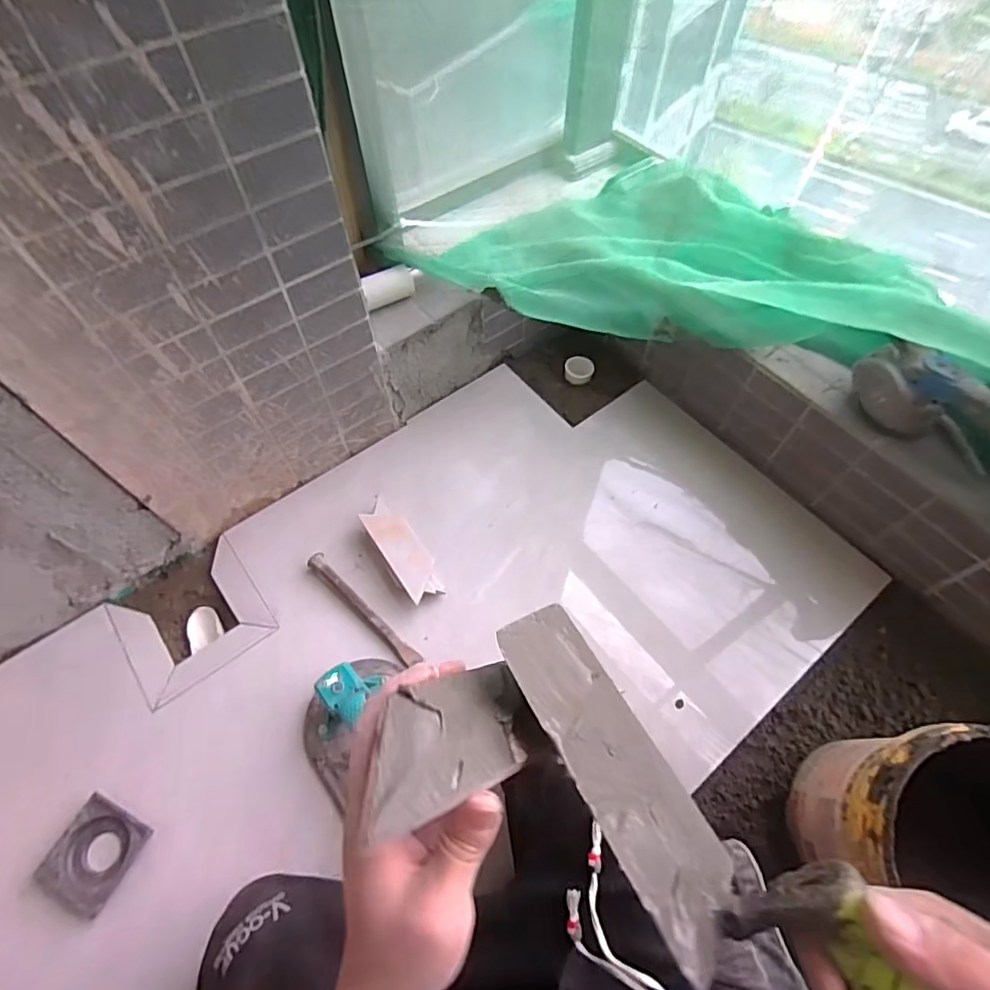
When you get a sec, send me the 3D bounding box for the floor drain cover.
[{"bbox_3d":[-0.487,0.434,0.654,0.094,0.014,0.097,22,63,13],"label":"floor drain cover"}]

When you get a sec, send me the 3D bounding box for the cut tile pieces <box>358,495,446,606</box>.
[{"bbox_3d":[-0.150,0.084,0.856,0.067,0.032,0.184,-29,64,-15],"label":"cut tile pieces"}]

